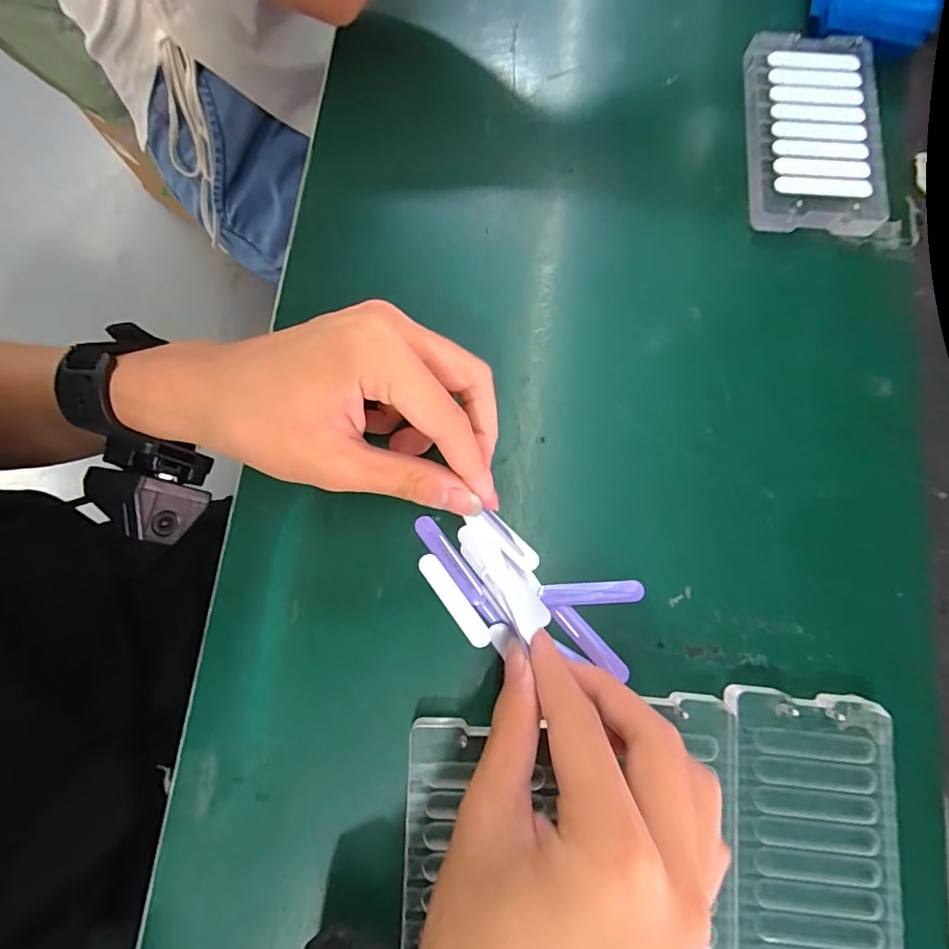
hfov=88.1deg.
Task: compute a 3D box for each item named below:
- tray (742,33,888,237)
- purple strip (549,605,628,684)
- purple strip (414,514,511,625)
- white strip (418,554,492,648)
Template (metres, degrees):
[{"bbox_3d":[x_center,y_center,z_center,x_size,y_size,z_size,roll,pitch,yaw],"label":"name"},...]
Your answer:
[{"bbox_3d":[0.190,-0.193,0.279,0.071,0.014,0.119,3,79,1],"label":"tray"},{"bbox_3d":[0.055,0.079,0.231,0.045,0.007,0.011,43,82,11],"label":"purple strip"},{"bbox_3d":[-0.008,0.047,0.239,0.009,0.004,0.064,-38,79,-6],"label":"purple strip"},{"bbox_3d":[-0.010,0.061,0.238,0.011,0.004,0.050,-36,80,-6],"label":"white strip"}]

